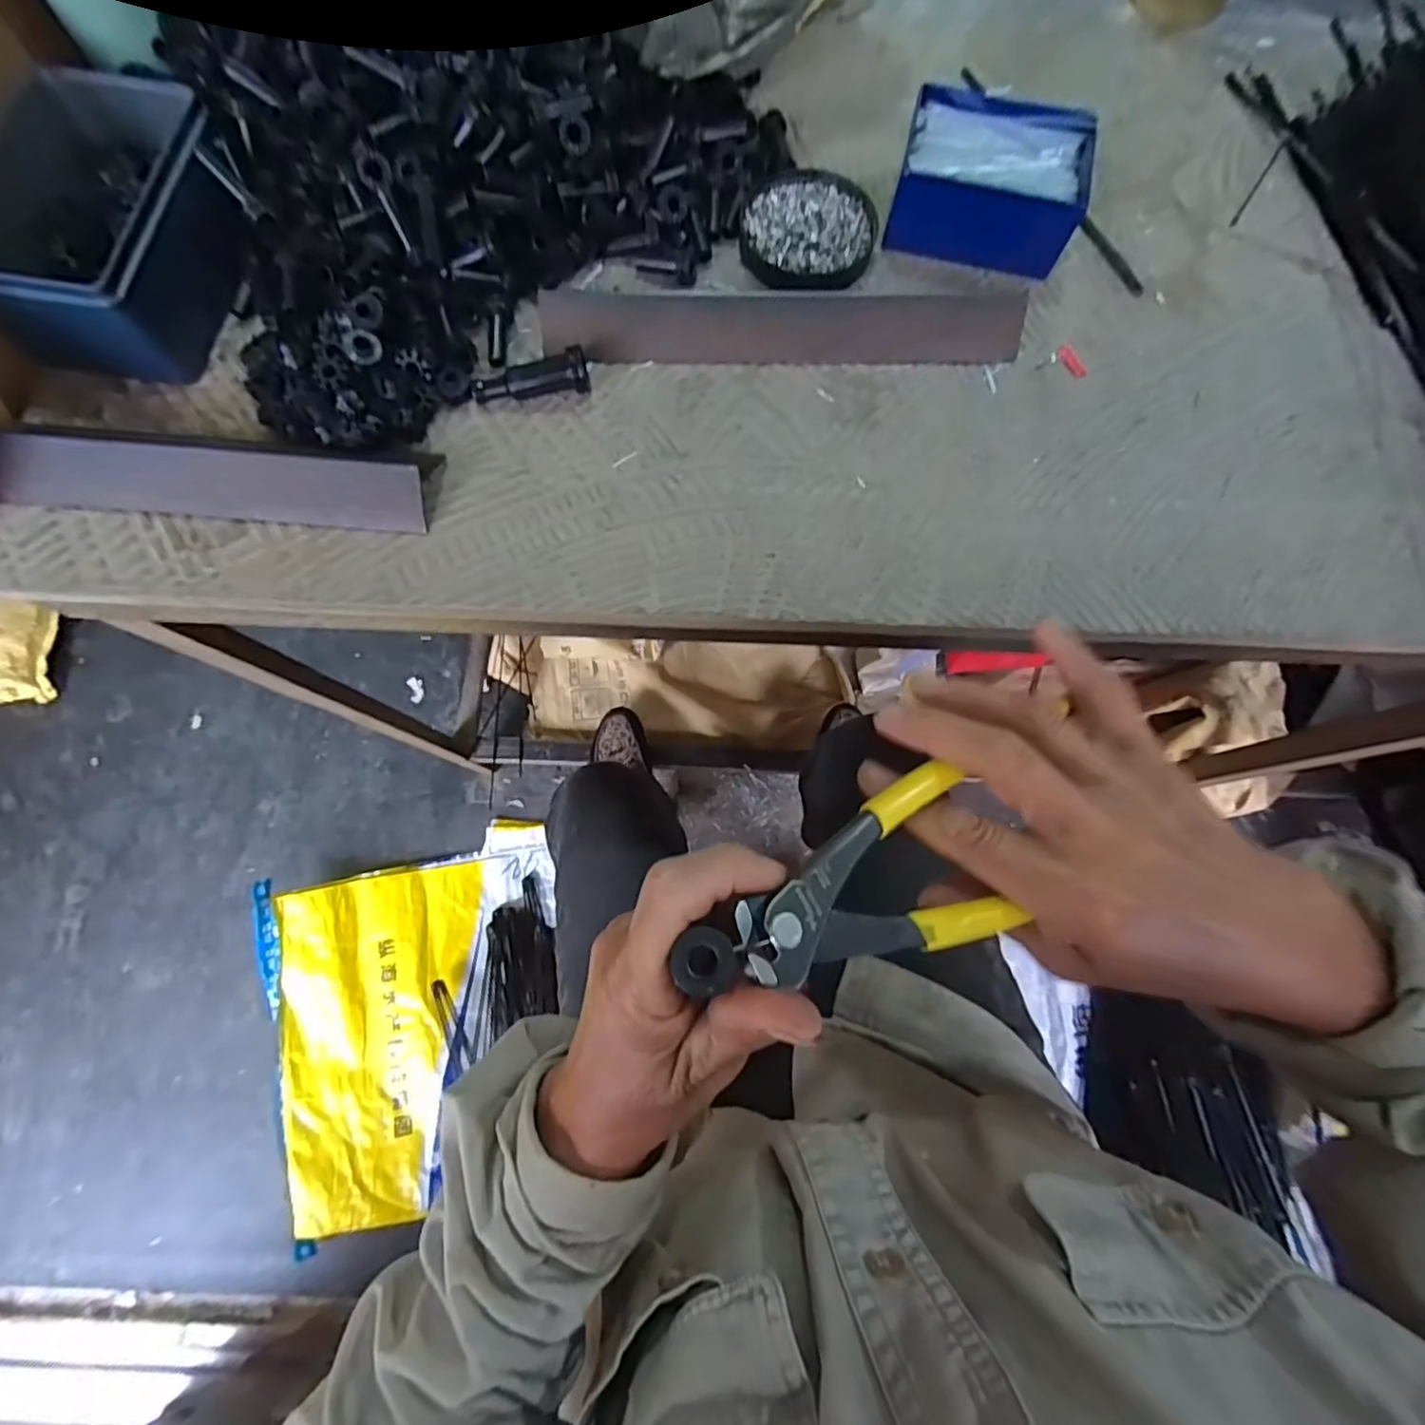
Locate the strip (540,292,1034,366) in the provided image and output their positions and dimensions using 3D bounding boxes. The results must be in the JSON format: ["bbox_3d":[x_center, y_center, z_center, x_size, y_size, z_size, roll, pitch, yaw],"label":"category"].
[{"bbox_3d":[0.042,-0.224,0.367,0.277,0.033,0.008,-1,36,-2],"label":"strip"}]

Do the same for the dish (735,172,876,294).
[{"bbox_3d":[0.061,-0.306,0.397,0.082,0.012,0.080,0,74,-1],"label":"dish"}]

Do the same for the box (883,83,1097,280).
[{"bbox_3d":[0.170,-0.326,0.389,0.106,0.045,0.083,13,74,2],"label":"box"}]

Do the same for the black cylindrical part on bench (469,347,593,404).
[{"bbox_3d":[-0.103,-0.189,0.358,0.065,0.021,0.021,-8,75,-4],"label":"black cylindrical part on bench"}]

